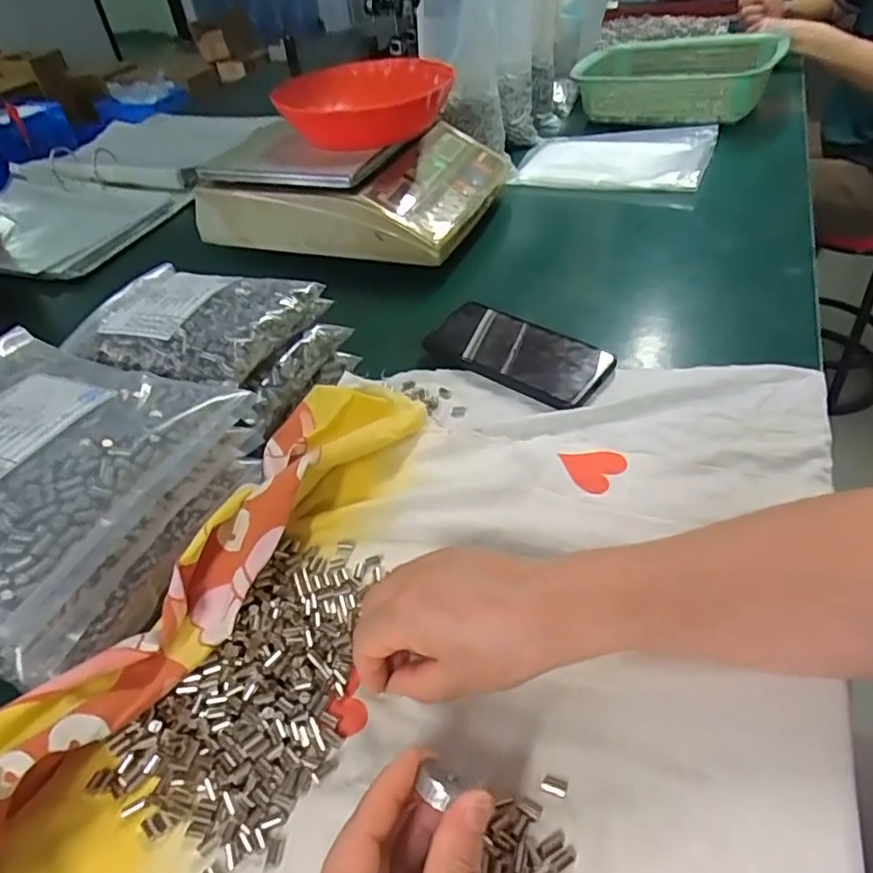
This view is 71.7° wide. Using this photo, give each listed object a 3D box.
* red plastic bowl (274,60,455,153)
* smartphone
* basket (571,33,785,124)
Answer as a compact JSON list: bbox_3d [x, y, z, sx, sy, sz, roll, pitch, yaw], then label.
[{"bbox_3d":[-0.084,-0.403,0.733,0.199,0.056,0.199,1,44,8],"label":"red plastic bowl"},{"bbox_3d":[0.069,-0.077,0.537,0.164,0.013,0.084,23,51,28],"label":"smartphone"},{"bbox_3d":[0.382,-0.570,0.970,0.290,0.085,0.247,20,50,26],"label":"basket"}]

